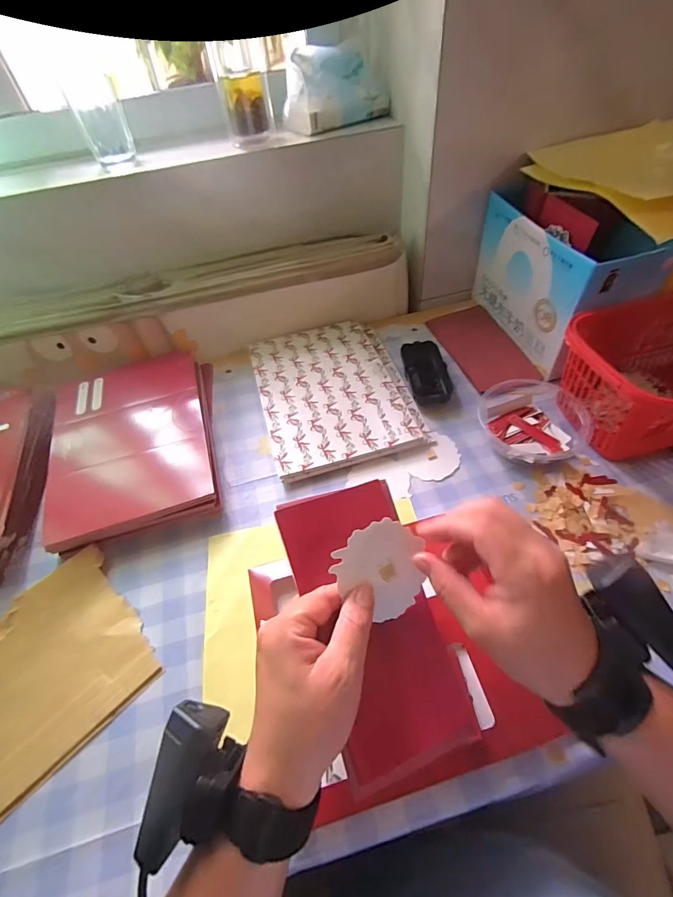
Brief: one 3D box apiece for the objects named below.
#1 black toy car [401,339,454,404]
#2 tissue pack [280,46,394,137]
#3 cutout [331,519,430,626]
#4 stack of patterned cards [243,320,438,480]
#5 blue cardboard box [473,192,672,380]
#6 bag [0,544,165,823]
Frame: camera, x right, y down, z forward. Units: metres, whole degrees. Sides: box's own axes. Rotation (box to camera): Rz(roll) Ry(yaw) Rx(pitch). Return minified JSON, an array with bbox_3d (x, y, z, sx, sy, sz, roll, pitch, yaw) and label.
[{"bbox_3d":[0.122,-0.105,0.537,0.058,0.022,0.098,-5,51,1],"label":"black toy car"},{"bbox_3d":[0.003,-0.489,0.540,0.142,0.074,0.063,-27,53,-16],"label":"tissue pack"},{"bbox_3d":[0.034,0.081,0.273,0.059,0.068,0.004,-46,16,-12],"label":"cutout"},{"bbox_3d":[-0.006,-0.083,0.544,0.190,0.018,0.264,-15,51,-6],"label":"stack of patterned cards"},{"bbox_3d":[0.295,-0.226,0.534,0.116,0.157,0.219,-12,51,-4],"label":"blue cardboard box"},{"bbox_3d":[-0.256,0.191,0.351,0.150,0.019,0.155,-38,57,-23],"label":"bag"}]

